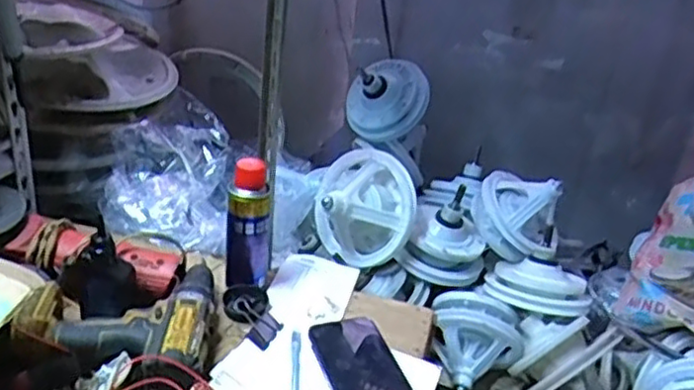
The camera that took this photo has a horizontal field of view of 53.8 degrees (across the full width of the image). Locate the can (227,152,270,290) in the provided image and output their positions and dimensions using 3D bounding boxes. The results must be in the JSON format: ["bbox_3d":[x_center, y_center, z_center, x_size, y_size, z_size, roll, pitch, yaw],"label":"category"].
[{"bbox_3d":[-0.117,0.035,0.825,0.052,0.153,0.043,3,28,-8],"label":"can"}]

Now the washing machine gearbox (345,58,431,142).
[{"bbox_3d":[0.066,-0.158,1.140,0.132,0.116,0.078,8,28,1],"label":"washing machine gearbox"}]

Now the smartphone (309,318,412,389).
[{"bbox_3d":[0.020,0.187,0.720,0.079,0.015,0.159,-9,38,-16],"label":"smartphone"}]

